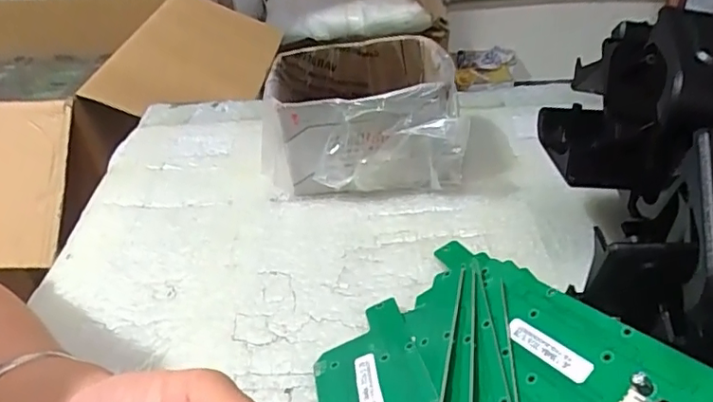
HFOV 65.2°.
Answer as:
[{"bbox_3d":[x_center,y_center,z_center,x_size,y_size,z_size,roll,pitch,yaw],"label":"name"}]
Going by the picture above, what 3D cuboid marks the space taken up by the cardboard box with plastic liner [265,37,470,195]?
[{"bbox_3d":[0.009,-0.067,0.425,0.132,0.081,0.104,0,39,5],"label":"cardboard box with plastic liner"}]

